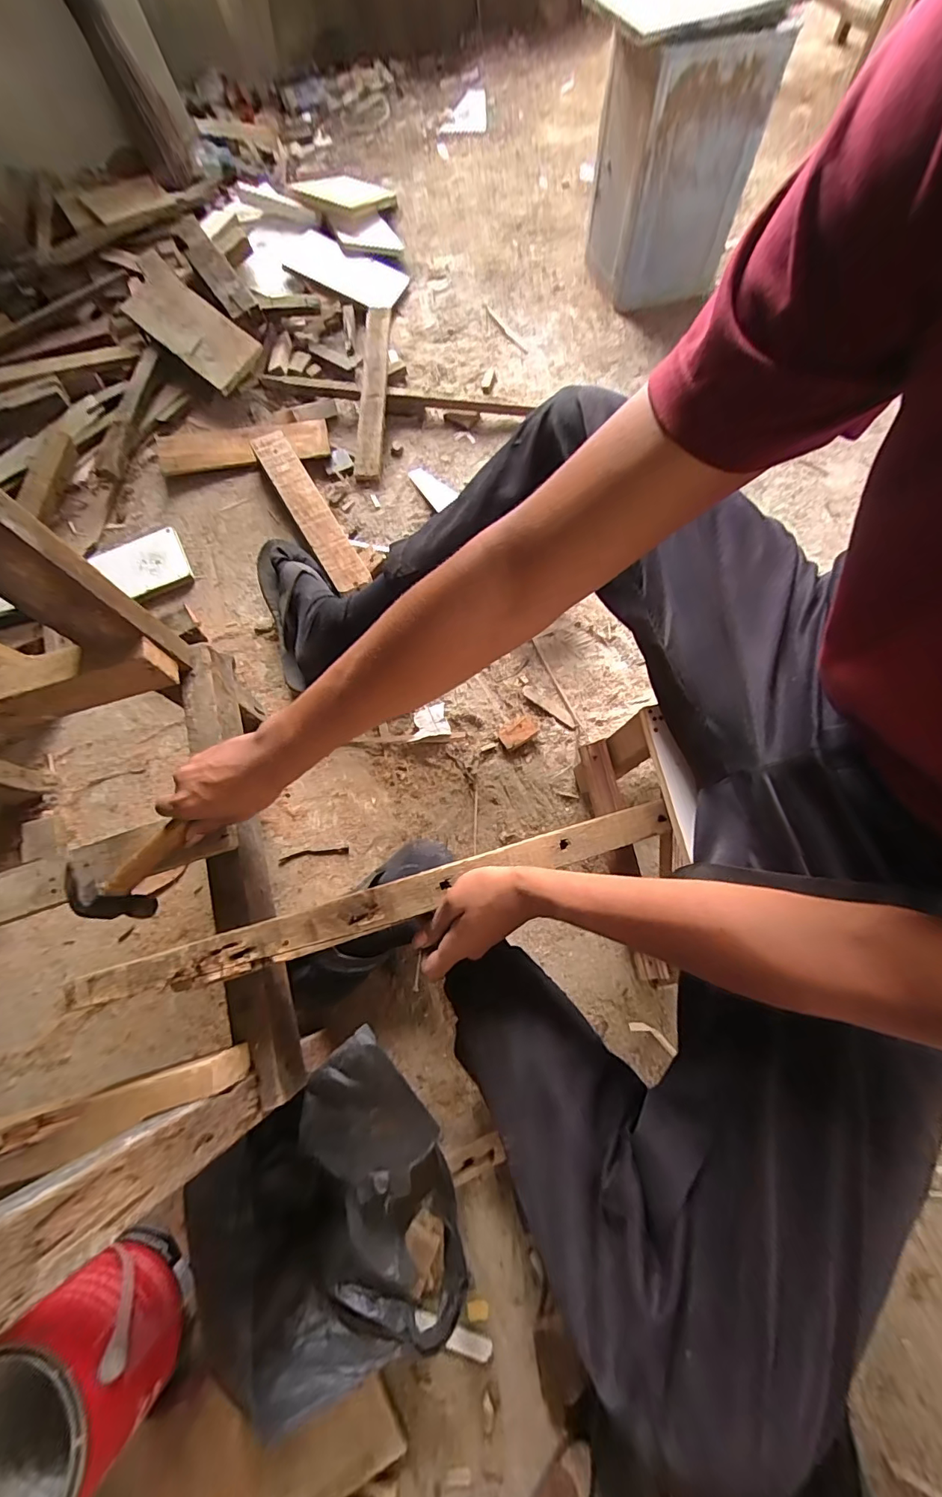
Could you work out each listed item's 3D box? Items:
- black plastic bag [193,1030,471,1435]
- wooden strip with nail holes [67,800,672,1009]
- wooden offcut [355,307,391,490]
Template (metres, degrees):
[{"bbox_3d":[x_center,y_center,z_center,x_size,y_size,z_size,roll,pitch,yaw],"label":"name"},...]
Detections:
[{"bbox_3d":[-0.127,0.474,0.498,0.231,0.124,0.266,-31,72,-11],"label":"black plastic bag"},{"bbox_3d":[-0.042,0.134,0.460,0.554,0.010,0.036,-13,70,-19],"label":"wooden strip with nail holes"},{"bbox_3d":[-0.196,-0.703,0.964,0.047,0.032,0.387,3,84,-2],"label":"wooden offcut"}]

